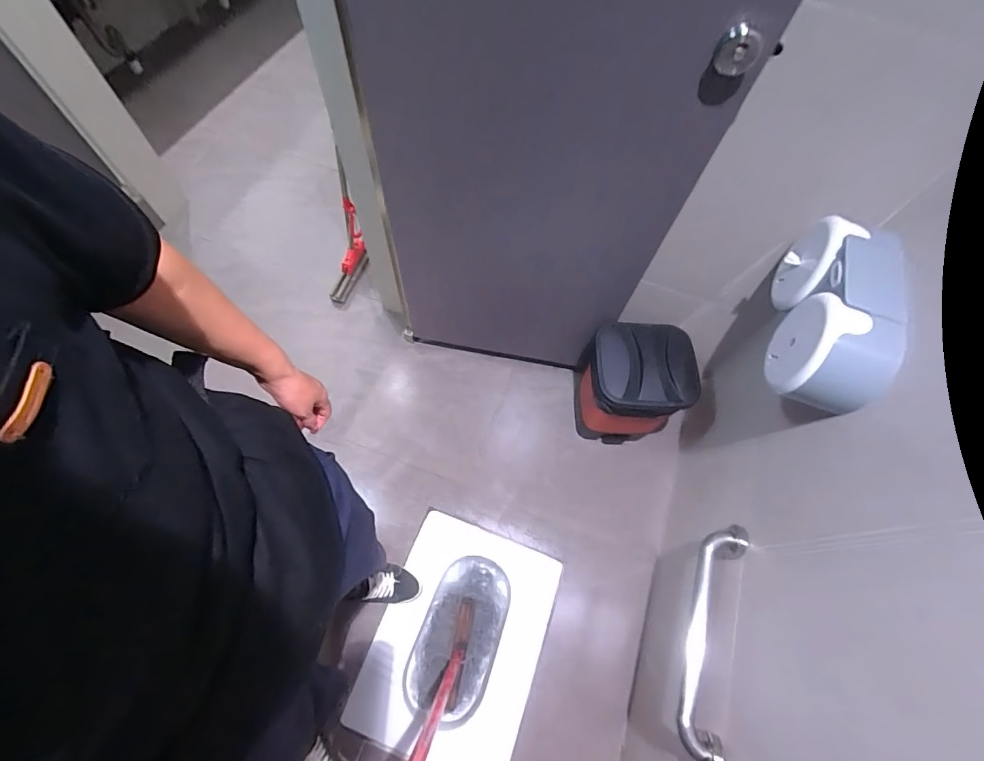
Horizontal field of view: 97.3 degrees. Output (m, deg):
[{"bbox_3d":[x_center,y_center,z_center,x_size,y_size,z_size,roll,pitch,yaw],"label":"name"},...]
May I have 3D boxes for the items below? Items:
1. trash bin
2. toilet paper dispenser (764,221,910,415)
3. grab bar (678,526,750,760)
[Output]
[{"bbox_3d":[0.414,0.026,1.285,0.304,0.356,0.267,9,65,1],"label":"trash bin"},{"bbox_3d":[0.633,-0.134,0.811,0.139,0.175,0.385,21,65,5],"label":"toilet paper dispenser"},{"bbox_3d":[0.416,0.486,0.827,0.084,0.059,0.418,20,65,5],"label":"grab bar"}]

